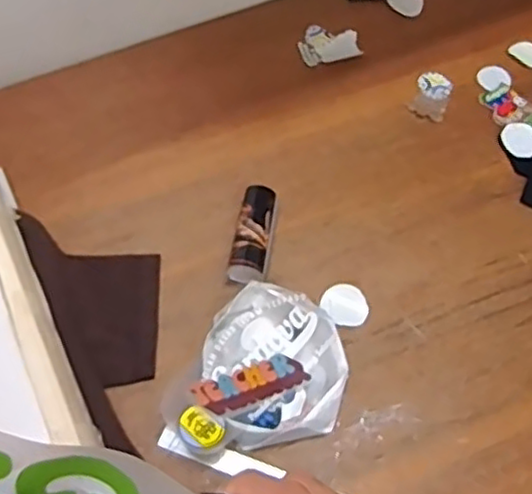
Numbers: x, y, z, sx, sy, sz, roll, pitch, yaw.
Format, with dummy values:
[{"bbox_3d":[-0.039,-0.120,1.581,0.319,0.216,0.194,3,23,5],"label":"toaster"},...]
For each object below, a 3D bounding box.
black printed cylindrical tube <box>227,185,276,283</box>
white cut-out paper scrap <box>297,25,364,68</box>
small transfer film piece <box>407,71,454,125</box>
[{"bbox_3d":[-0.017,-0.018,0.926,0.055,0.040,0.148,10,62,4],"label":"black printed cylindrical tube"},{"bbox_3d":[0.105,-0.344,1.126,0.106,0.004,0.082,-18,64,-10],"label":"white cut-out paper scrap"},{"bbox_3d":[0.268,-0.246,1.079,0.056,0.004,0.100,20,63,9],"label":"small transfer film piece"}]

